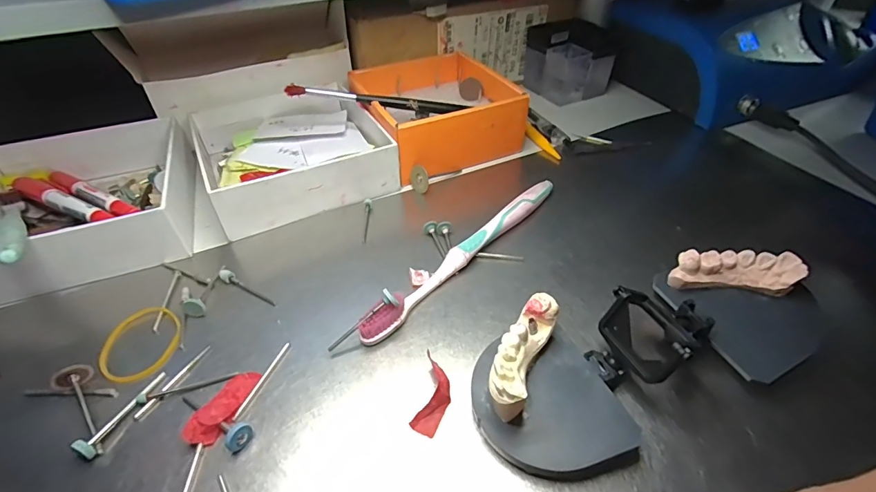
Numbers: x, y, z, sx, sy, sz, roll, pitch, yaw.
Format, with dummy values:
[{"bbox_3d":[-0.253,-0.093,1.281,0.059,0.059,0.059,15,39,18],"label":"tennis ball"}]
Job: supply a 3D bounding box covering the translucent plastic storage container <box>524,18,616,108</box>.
[{"bbox_3d":[0.138,-0.200,0.450,0.069,0.060,0.072,-23,48,-23],"label":"translucent plastic storage container"}]

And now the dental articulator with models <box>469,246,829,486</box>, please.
[{"bbox_3d":[0.100,0.050,0.202,0.178,0.039,0.069,-16,46,-16],"label":"dental articulator with models"}]

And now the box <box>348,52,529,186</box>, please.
[{"bbox_3d":[-0.004,-0.124,0.374,0.127,0.049,0.135,-16,46,-16],"label":"box"}]

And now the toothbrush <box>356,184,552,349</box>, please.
[{"bbox_3d":[0.021,0.002,0.266,0.012,0.018,0.178,31,52,29],"label":"toothbrush"}]

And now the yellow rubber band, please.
[{"bbox_3d":[-0.161,0.052,0.228,0.038,0.006,0.045,-16,50,-19],"label":"yellow rubber band"}]

